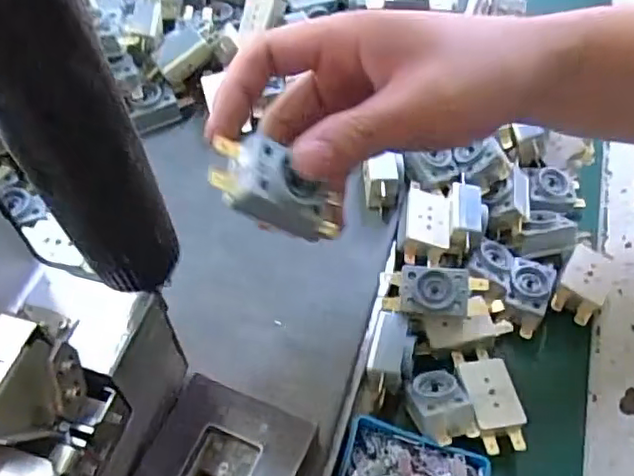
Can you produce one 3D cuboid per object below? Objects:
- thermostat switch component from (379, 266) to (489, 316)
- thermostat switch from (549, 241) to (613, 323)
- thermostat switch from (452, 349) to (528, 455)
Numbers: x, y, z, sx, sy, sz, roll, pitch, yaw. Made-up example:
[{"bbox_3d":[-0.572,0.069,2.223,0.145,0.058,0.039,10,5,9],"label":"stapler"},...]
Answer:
[{"bbox_3d":[0.069,0.032,0.345,0.063,0.022,0.027,9,53,5],"label":"thermostat switch component"},{"bbox_3d":[0.164,0.028,0.378,0.026,0.021,0.051,25,56,17],"label":"thermostat switch"},{"bbox_3d":[0.093,0.086,0.333,0.026,0.017,0.059,-6,53,-6],"label":"thermostat switch"}]

